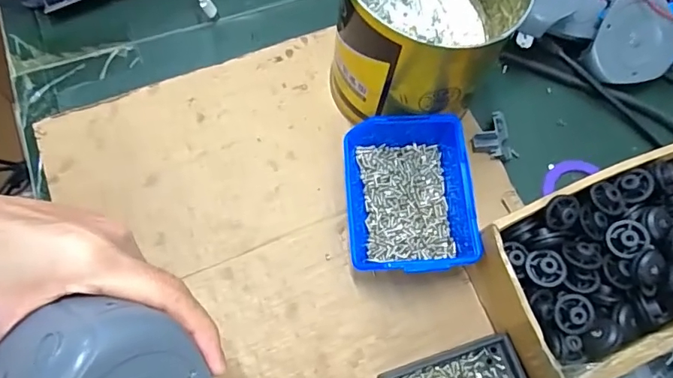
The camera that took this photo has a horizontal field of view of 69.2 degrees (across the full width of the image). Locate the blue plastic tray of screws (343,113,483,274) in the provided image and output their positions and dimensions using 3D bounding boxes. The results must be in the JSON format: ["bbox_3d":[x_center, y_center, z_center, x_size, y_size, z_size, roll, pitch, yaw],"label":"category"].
[{"bbox_3d":[0.053,0.007,0.350,0.088,0.045,0.109,-2,70,-4],"label":"blue plastic tray of screws"}]

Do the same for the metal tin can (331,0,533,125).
[{"bbox_3d":[0.058,-0.116,0.355,0.116,0.112,0.126,1,69,-3],"label":"metal tin can"}]

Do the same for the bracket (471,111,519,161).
[{"bbox_3d":[0.126,-0.041,0.398,0.037,0.013,0.040,-15,71,-8],"label":"bracket"}]

